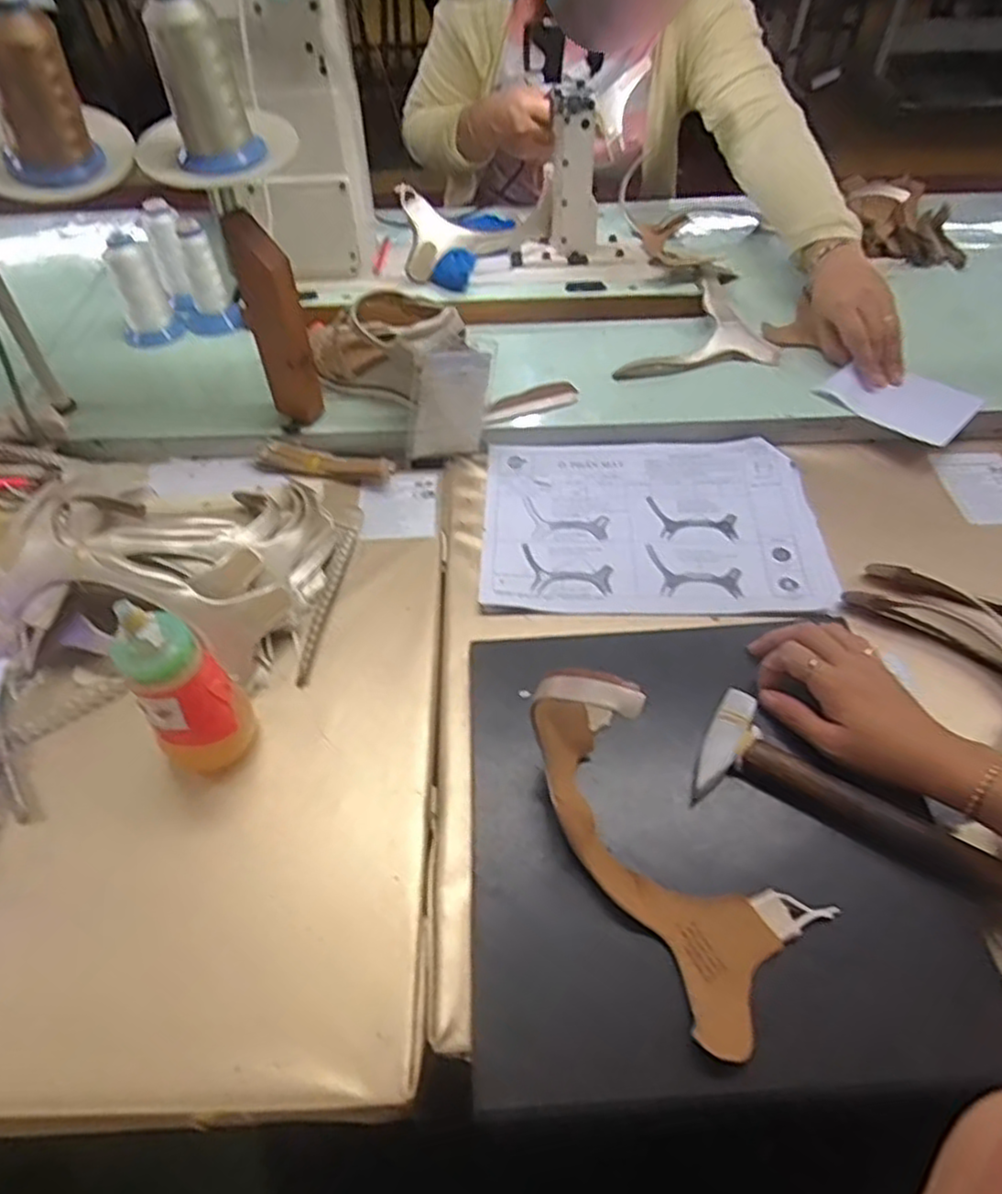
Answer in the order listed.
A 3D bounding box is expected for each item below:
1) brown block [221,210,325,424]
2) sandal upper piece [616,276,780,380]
[{"bbox_3d":[-0.206,-0.250,0.661,0.049,0.184,0.033,-17,53,-13],"label":"brown block"},{"bbox_3d":[0.233,-0.280,0.788,0.131,0.040,0.201,33,58,24],"label":"sandal upper piece"}]

